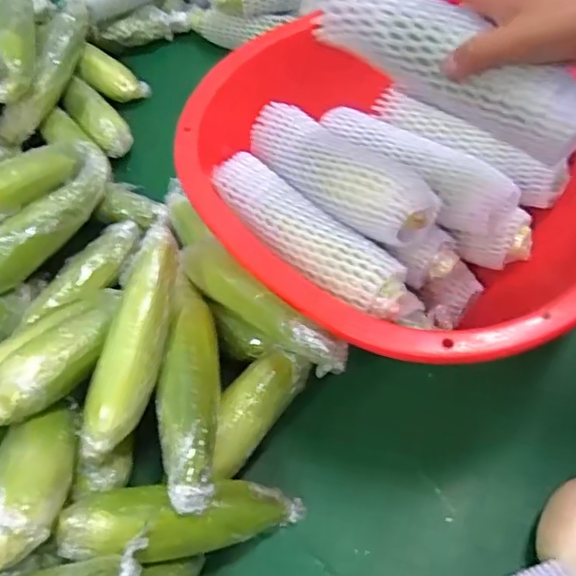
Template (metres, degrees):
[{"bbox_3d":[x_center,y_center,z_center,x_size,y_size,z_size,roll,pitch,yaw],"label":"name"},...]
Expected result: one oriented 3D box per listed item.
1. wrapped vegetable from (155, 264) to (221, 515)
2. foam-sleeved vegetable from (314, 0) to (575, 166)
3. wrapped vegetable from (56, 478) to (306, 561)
[{"bbox_3d":[-0.089,0.082,0.541,0.053,0.055,0.242,-4,56,1],"label":"wrapped vegetable"},{"bbox_3d":[0.118,-0.163,0.423,0.211,0.044,0.051,39,66,17],"label":"foam-sleeved vegetable"},{"bbox_3d":[-0.078,0.189,0.495,0.217,0.041,0.058,10,48,-35],"label":"wrapped vegetable"}]

